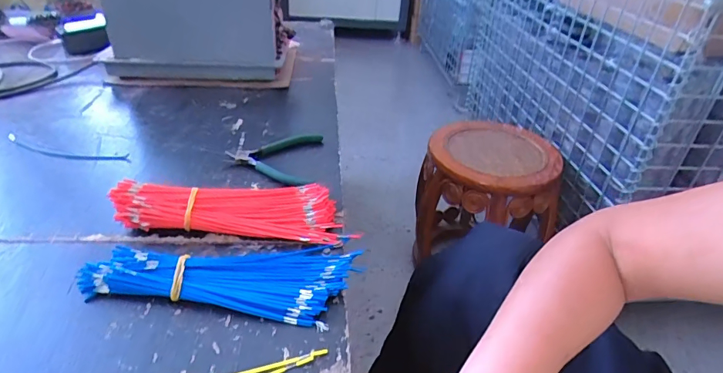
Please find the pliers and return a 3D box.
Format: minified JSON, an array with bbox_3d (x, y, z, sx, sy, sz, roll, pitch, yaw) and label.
[{"bbox_3d":[-0.130,-0.043,0.637,0.131,0.011,0.132,3,35,-1],"label":"pliers"}]

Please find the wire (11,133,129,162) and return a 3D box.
[{"bbox_3d":[-0.436,-0.053,0.643,0.214,0.005,0.033,10,35,9],"label":"wire"}]

